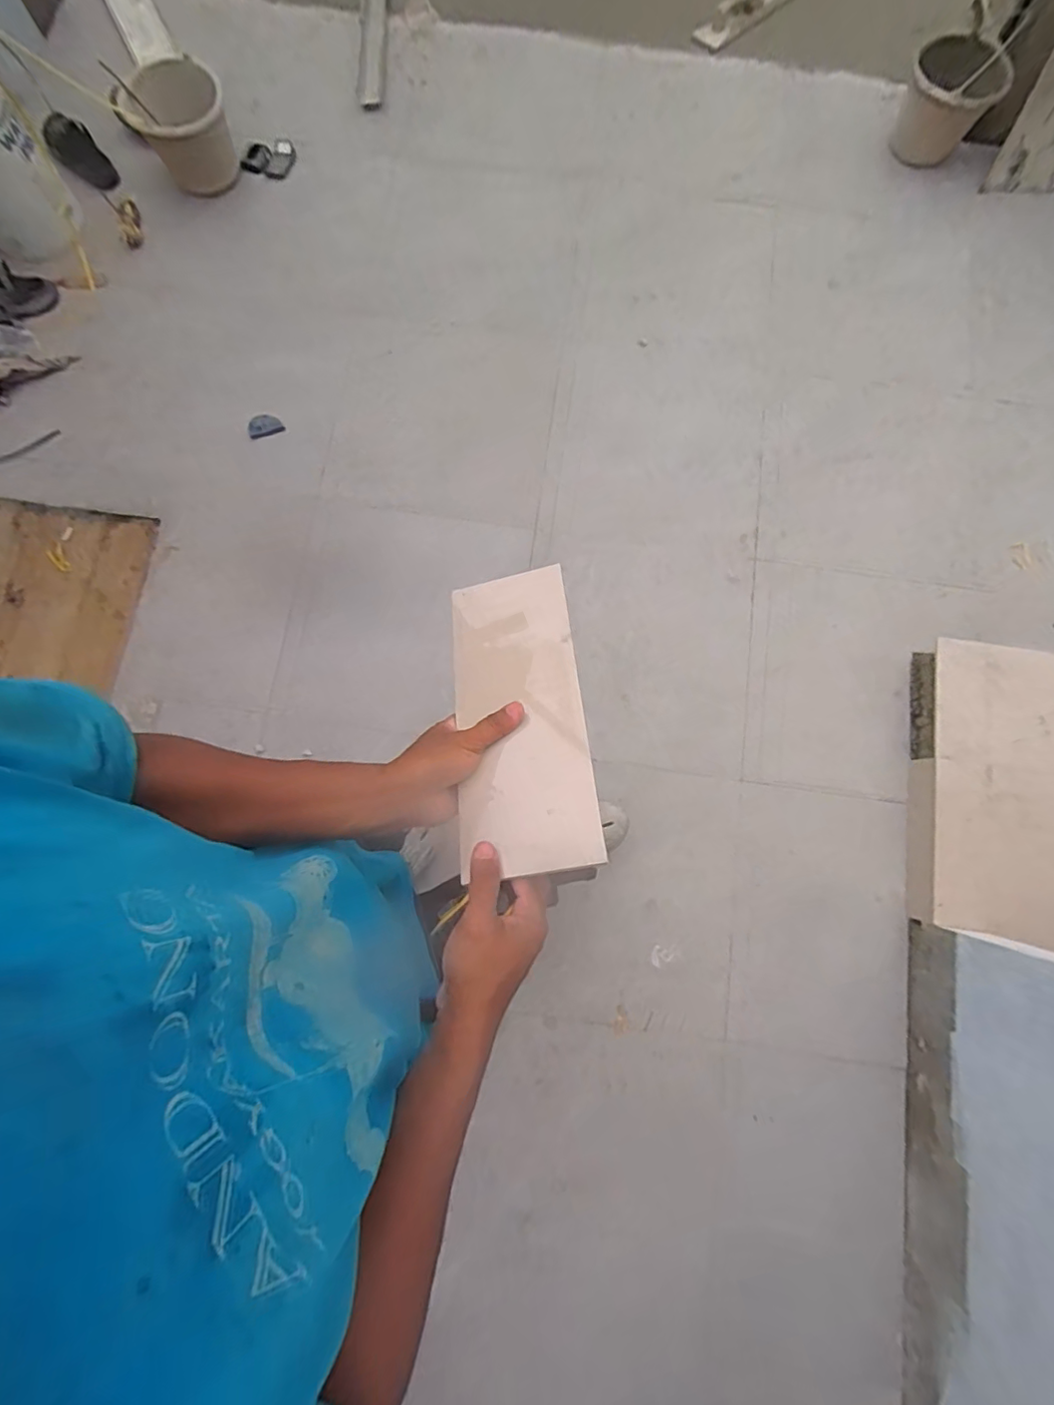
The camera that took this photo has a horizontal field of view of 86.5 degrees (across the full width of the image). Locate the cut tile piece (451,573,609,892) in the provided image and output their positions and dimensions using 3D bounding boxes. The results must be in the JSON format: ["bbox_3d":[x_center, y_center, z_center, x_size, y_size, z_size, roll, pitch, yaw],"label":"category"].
[{"bbox_3d":[-0.008,0.000,0.494,0.111,0.014,0.292,-11,60,8],"label":"cut tile piece"}]

